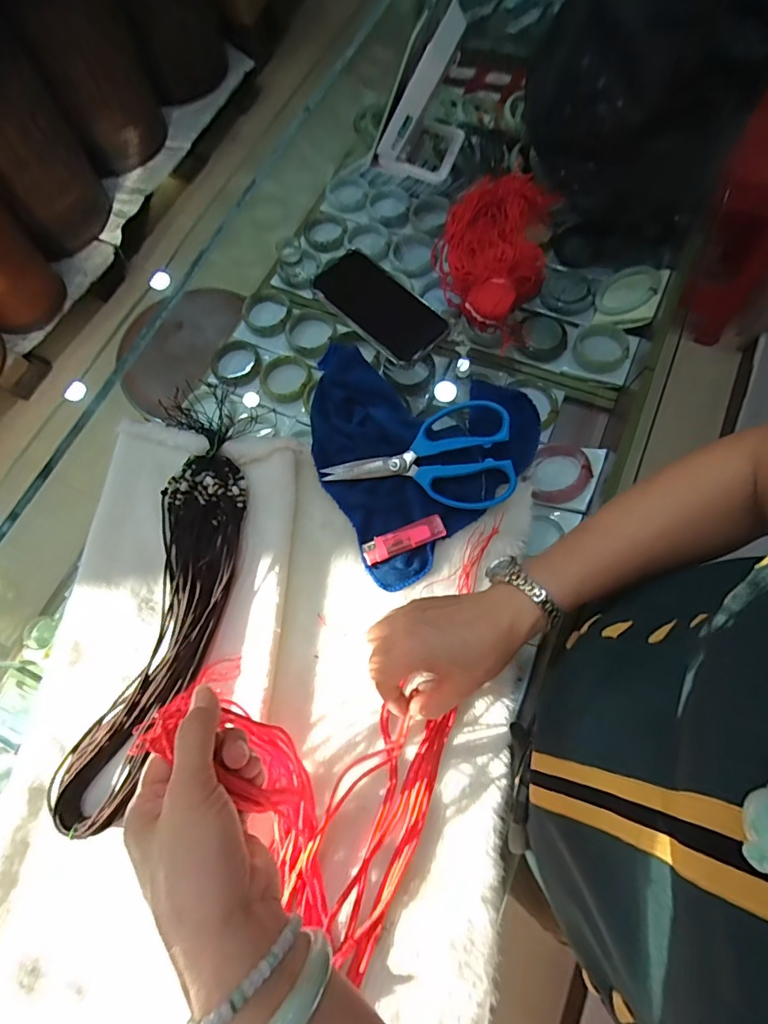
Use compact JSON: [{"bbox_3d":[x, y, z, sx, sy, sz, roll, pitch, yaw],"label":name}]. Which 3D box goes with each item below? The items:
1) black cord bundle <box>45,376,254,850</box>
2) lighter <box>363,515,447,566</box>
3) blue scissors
[{"bbox_3d":[-0.194,0.070,0.435,0.113,0.043,0.380,6,72,2],"label":"black cord bundle"},{"bbox_3d":[0.018,0.025,0.454,0.078,0.014,0.023,-20,73,-6],"label":"lighter"},{"bbox_3d":[0.032,-0.047,0.469,0.180,0.010,0.101,-9,90,9],"label":"blue scissors"}]

